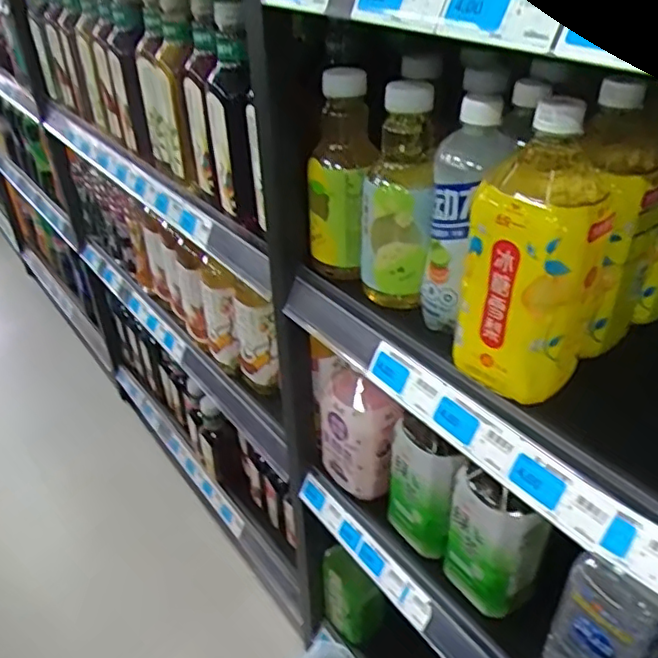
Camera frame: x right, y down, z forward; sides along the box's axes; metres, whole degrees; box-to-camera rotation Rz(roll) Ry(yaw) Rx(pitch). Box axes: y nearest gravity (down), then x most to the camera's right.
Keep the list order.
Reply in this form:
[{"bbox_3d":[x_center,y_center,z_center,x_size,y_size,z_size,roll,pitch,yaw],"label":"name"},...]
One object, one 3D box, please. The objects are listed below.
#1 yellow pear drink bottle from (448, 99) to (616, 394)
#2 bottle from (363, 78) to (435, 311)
[{"bbox_3d":[0.145,-0.050,0.447,0.091,0.202,0.064,17,39,24],"label":"yellow pear drink bottle"},{"bbox_3d":[0.060,-0.108,0.554,0.061,0.199,0.059,1,35,4],"label":"bottle"}]

